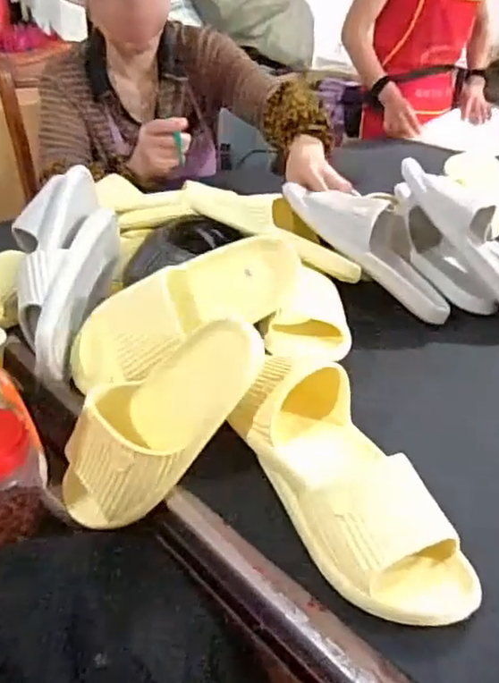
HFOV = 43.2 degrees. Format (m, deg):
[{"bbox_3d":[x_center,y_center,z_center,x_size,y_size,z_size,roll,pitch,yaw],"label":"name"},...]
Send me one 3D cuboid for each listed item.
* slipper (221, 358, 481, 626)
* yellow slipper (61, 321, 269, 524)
[{"bbox_3d":[0.082,0.118,0.534,0.108,0.054,0.262,-15,49,-26],"label":"slipper"},{"bbox_3d":[-0.090,0.069,0.574,0.244,0.082,0.089,-44,41,3],"label":"yellow slipper"}]

